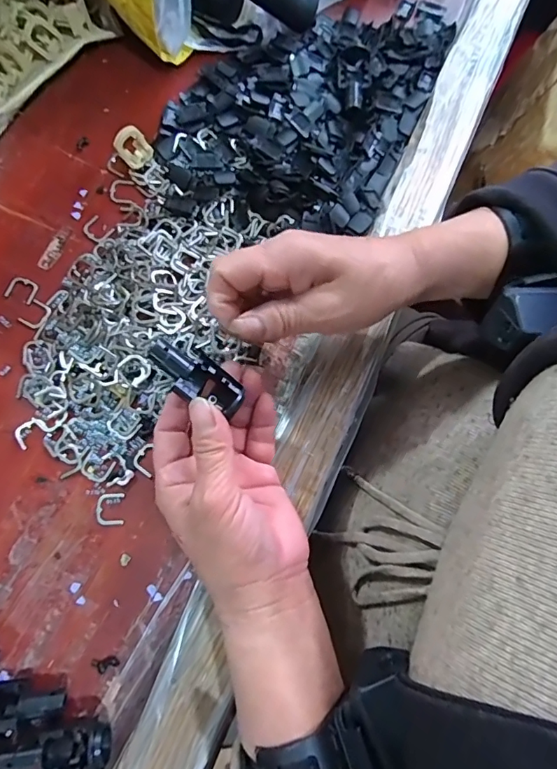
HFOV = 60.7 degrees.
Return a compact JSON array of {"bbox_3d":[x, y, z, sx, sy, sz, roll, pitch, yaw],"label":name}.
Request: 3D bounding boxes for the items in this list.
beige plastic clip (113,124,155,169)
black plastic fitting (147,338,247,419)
[{"bbox_3d":[-0.106,-0.173,0.347,0.022,0.026,0.009,-36,46,-1],"label":"beige plastic clip"},{"bbox_3d":[-0.044,-0.005,0.249,0.050,0.020,0.021,32,74,-19],"label":"black plastic fitting"}]

